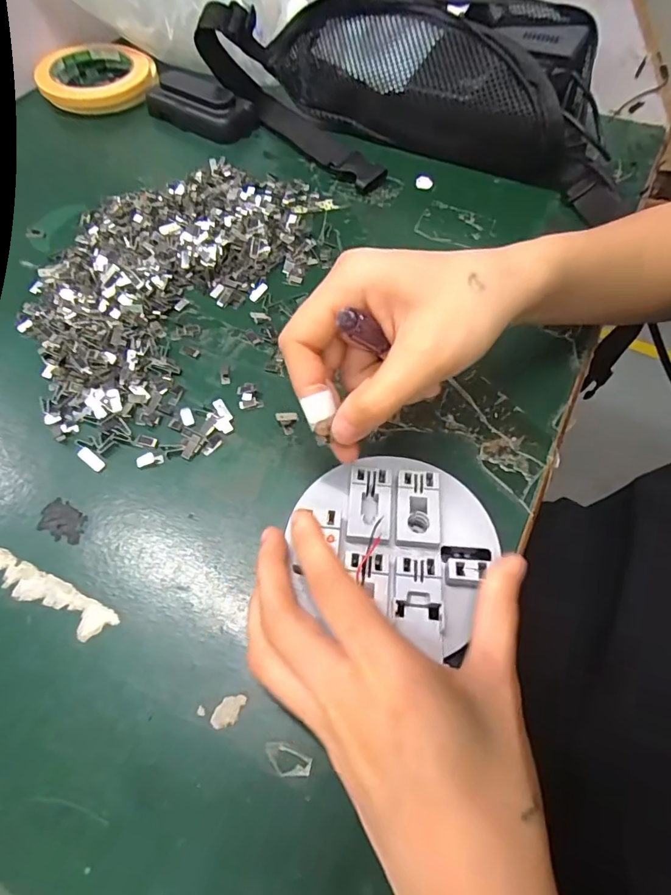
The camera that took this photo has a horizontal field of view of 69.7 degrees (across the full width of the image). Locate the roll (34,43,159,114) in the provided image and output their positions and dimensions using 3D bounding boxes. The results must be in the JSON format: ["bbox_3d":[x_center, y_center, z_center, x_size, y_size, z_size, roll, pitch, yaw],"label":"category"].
[{"bbox_3d":[-0.234,-0.369,0.475,0.107,0.017,0.107,-10,61,-7],"label":"roll"}]

